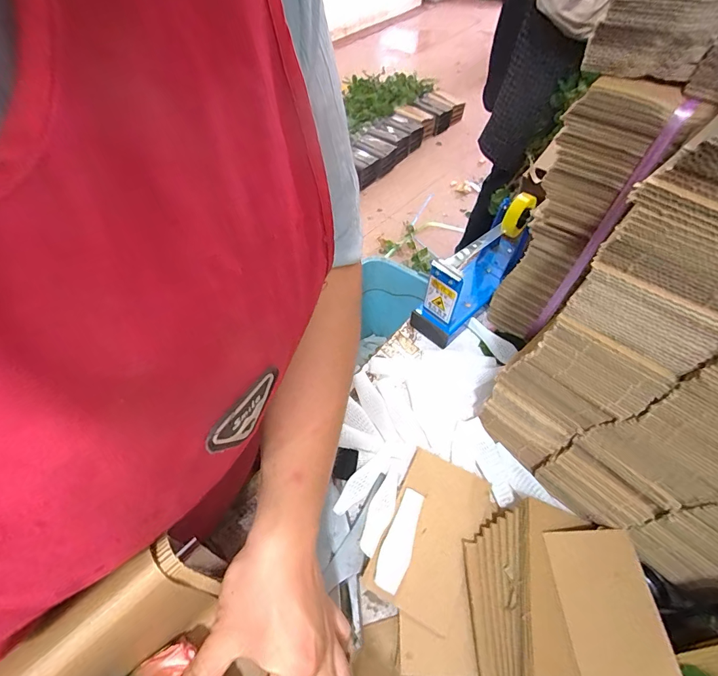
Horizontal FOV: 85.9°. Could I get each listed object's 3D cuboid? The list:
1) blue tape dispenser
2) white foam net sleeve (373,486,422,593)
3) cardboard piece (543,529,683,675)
[{"bbox_3d":[0.153,-0.094,0.494,0.059,0.125,0.189,35,62,24],"label":"blue tape dispenser"},{"bbox_3d":[0.038,0.181,0.351,0.024,0.019,0.086,18,56,14],"label":"white foam net sleeve"},{"bbox_3d":[0.204,0.230,0.308,0.077,0.004,0.137,-3,56,-4],"label":"cardboard piece"}]

